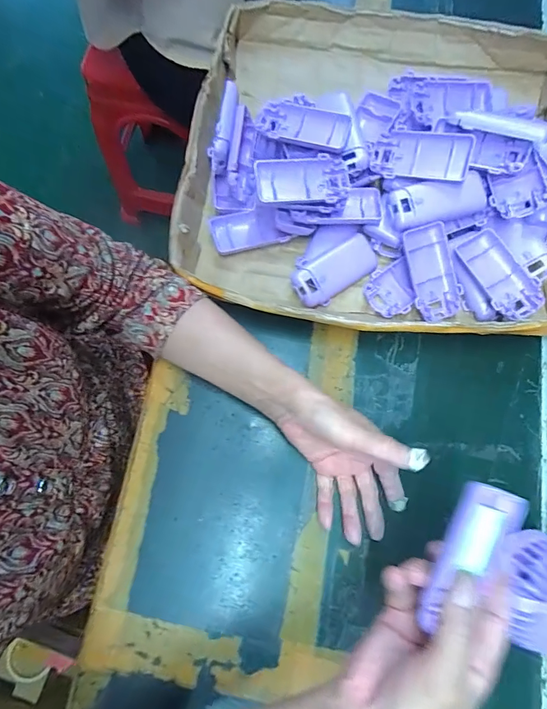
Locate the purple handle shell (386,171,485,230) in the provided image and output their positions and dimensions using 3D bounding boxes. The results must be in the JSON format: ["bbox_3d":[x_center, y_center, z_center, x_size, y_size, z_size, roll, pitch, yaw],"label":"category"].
[{"bbox_3d":[0.164,-0.153,0.406,0.093,0.017,0.039,-10,95,2],"label":"purple handle shell"}]

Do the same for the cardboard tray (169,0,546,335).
[{"bbox_3d":[0.118,-0.211,0.438,0.404,0.074,0.394,6,76,2],"label":"cardboard tray"}]

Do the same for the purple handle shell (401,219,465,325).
[{"bbox_3d":[0.158,-0.080,0.410,0.046,0.013,0.094,-20,102,-5],"label":"purple handle shell"}]

